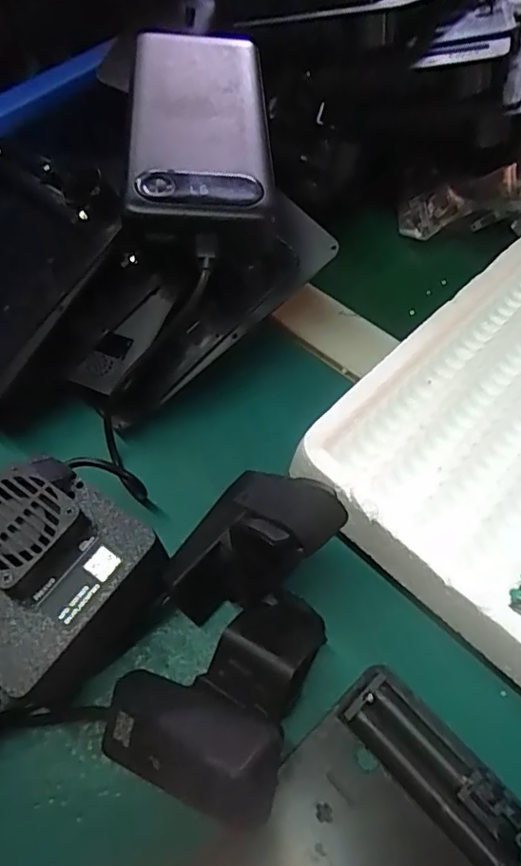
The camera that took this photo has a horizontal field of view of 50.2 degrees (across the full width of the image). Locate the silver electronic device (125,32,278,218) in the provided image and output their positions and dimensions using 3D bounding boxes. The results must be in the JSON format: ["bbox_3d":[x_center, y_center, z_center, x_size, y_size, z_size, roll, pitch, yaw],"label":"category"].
[{"bbox_3d":[-0.030,-0.162,0.285,0.068,0.014,0.149,-3,59,-4],"label":"silver electronic device"}]

